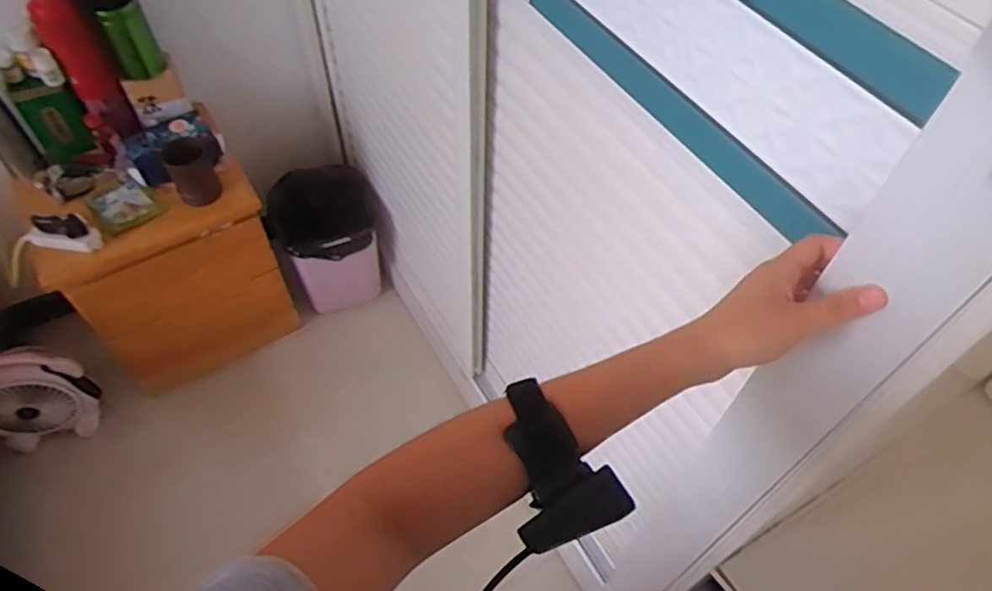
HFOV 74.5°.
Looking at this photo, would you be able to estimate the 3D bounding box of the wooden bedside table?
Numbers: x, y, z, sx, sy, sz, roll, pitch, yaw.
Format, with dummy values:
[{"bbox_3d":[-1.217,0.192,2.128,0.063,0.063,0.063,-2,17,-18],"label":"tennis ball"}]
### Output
[{"bbox_3d":[-0.724,-0.088,1.515,0.421,0.483,0.336,-22,58,-11],"label":"wooden bedside table"}]

